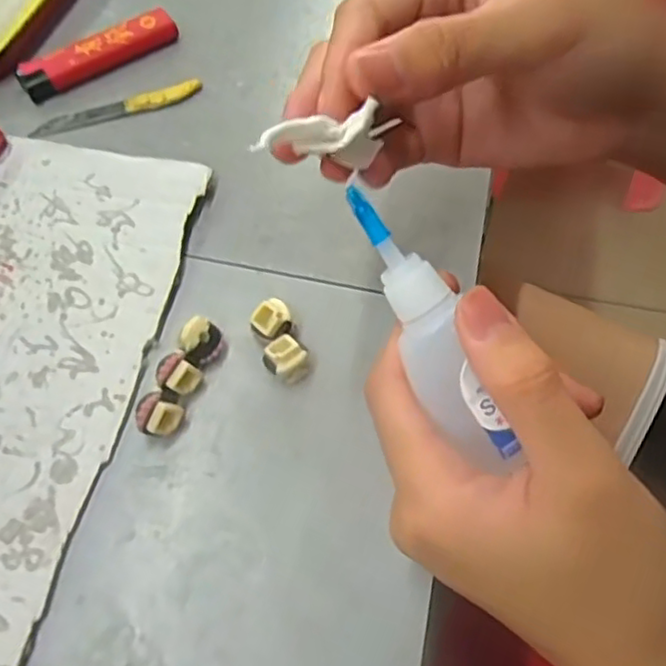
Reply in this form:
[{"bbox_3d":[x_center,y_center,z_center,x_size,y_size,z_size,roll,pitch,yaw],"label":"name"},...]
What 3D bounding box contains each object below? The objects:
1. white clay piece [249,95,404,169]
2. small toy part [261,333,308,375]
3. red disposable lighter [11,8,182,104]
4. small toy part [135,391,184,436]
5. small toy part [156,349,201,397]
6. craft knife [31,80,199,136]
[{"bbox_3d":[-0.002,-0.053,0.177,0.037,0.019,0.007,-5,64,-17],"label":"white clay piece"},{"bbox_3d":[-0.018,0.010,0.250,0.015,0.012,0.014,-41,72,-20],"label":"small toy part"},{"bbox_3d":[-0.113,-0.135,0.323,0.077,0.011,0.017,-31,69,-17],"label":"red disposable lighter"},{"bbox_3d":[-0.062,0.030,0.239,0.014,0.015,0.014,19,65,6],"label":"small toy part"},{"bbox_3d":[-0.057,0.016,0.246,0.013,0.013,0.014,32,67,12],"label":"small toy part"},{"bbox_3d":[-0.101,-0.105,0.314,0.080,0.006,0.010,-19,66,-12],"label":"craft knife"}]

